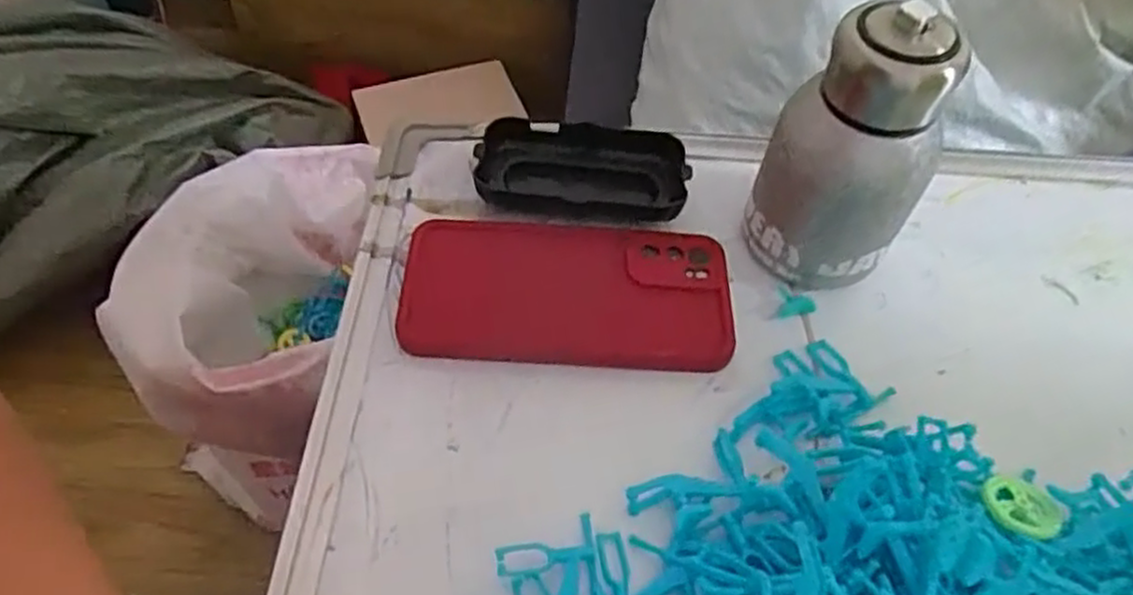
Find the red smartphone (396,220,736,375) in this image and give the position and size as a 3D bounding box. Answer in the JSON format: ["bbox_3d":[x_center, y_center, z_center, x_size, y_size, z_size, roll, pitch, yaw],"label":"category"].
[{"bbox_3d":[0.000,-0.004,0.371,0.159,0.016,0.077,3,54,0],"label":"red smartphone"}]

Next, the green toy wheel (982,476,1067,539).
[{"bbox_3d":[0.187,0.086,0.308,0.032,0.004,0.029,-8,41,-19],"label":"green toy wheel"}]

